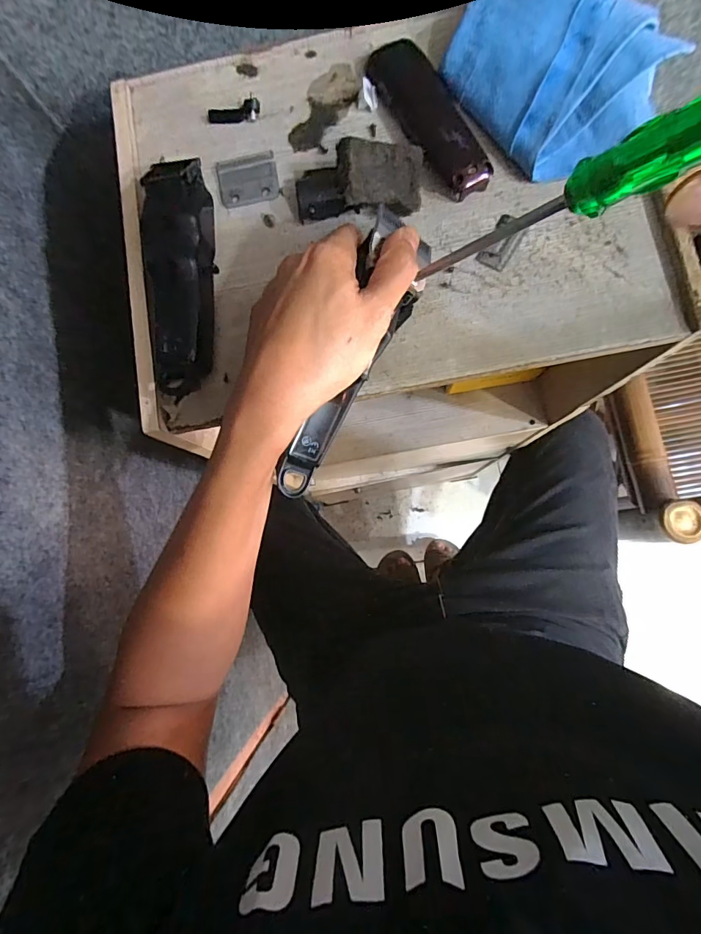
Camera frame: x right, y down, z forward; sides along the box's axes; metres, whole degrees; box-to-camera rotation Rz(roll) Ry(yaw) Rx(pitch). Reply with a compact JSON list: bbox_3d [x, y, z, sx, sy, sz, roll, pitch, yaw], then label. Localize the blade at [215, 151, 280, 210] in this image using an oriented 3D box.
[{"bbox_3d":[-0.081,-0.226,0.348,0.047,0.004,0.041,-6,80,3],"label":"blade"}]

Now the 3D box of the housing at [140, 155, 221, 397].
[{"bbox_3d":[-0.123,-0.137,0.319,0.048,0.039,0.157,-5,81,3],"label":"housing"}]

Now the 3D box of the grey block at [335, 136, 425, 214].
[{"bbox_3d":[0.021,-0.207,0.320,0.060,0.015,0.044,1,97,-13],"label":"grey block"}]

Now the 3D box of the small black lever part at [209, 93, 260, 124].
[{"bbox_3d":[-0.091,-0.278,0.349,0.040,0.012,0.011,-2,81,4],"label":"small black lever part"}]

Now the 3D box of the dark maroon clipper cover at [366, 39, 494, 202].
[{"bbox_3d":[0.056,-0.265,0.332,0.044,0.020,0.141,-28,80,-1],"label":"dark maroon clipper cover"}]

